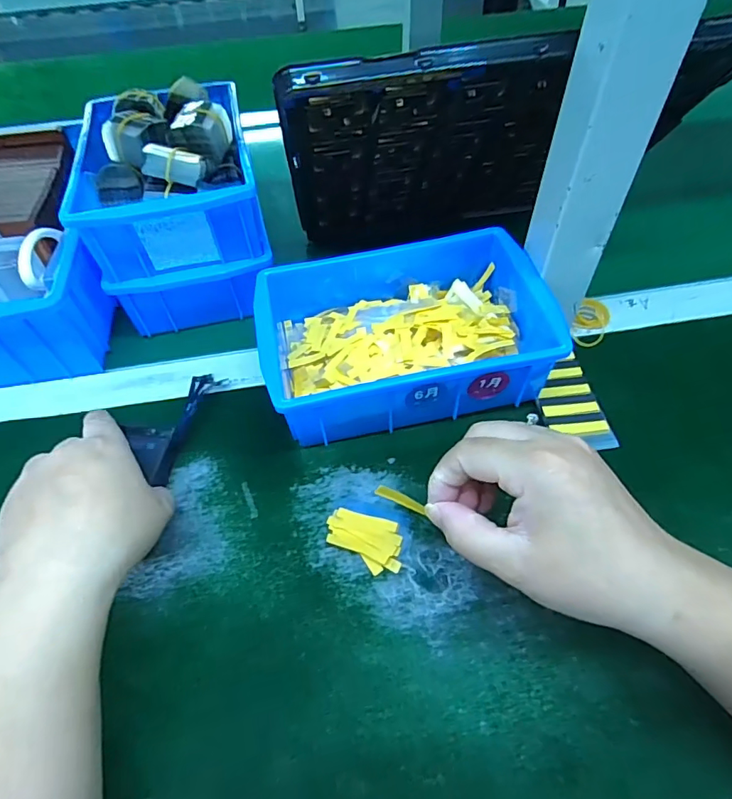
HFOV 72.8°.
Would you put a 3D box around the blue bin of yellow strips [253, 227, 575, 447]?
[{"bbox_3d":[0.024,-0.052,0.378,0.202,0.068,0.152,-12,53,-7],"label":"blue bin of yellow strips"}]

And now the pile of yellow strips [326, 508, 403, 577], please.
[{"bbox_3d":[-0.001,0.088,0.311,0.049,0.006,0.032,12,55,12],"label":"pile of yellow strips"}]

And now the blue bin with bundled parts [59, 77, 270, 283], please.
[{"bbox_3d":[-0.163,-0.188,0.407,0.136,0.073,0.183,-13,54,-7],"label":"blue bin with bundled parts"}]

